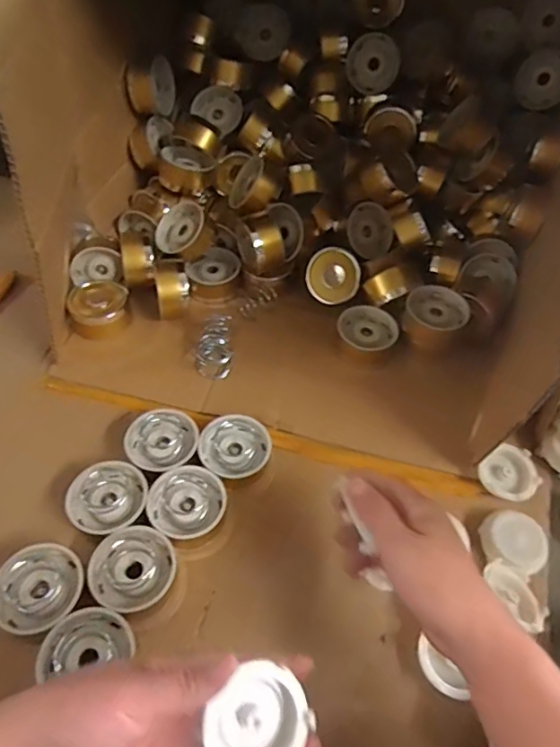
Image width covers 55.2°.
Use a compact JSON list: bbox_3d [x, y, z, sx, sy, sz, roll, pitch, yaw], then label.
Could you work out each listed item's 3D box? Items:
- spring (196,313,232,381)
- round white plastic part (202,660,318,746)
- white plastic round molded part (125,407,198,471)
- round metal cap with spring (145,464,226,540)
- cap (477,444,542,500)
[{"bbox_3d":[-0.072,-0.031,0.586,0.042,0.034,0.061,2,50,-4],"label":"spring"},{"bbox_3d":[-0.012,0.194,0.298,0.054,0.020,0.057,31,59,-4],"label":"round white plastic part"},{"bbox_3d":[-0.109,0.067,0.506,0.061,0.038,0.059,3,50,-3],"label":"white plastic round molded part"},{"bbox_3d":[-0.082,0.118,0.474,0.065,0.036,0.059,-14,53,-16],"label":"round metal cap with spring"},{"bbox_3d":[0.222,0.097,0.517,0.053,0.017,0.051,3,50,-3],"label":"cap"}]

